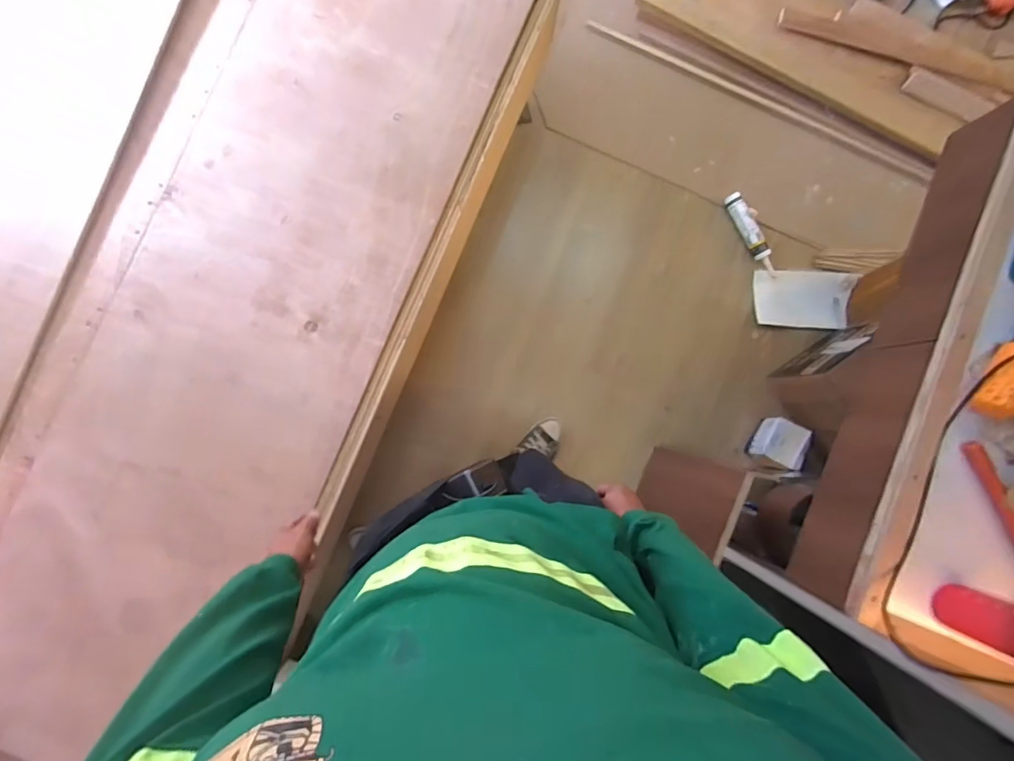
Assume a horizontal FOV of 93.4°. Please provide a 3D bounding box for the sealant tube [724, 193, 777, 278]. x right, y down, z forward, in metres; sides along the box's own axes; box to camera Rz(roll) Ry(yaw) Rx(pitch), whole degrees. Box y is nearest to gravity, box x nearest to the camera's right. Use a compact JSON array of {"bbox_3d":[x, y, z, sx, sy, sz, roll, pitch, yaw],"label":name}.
[{"bbox_3d":[0.742,-0.440,1.442,0.051,0.052,0.272,-23,89,-4],"label":"sealant tube"}]

